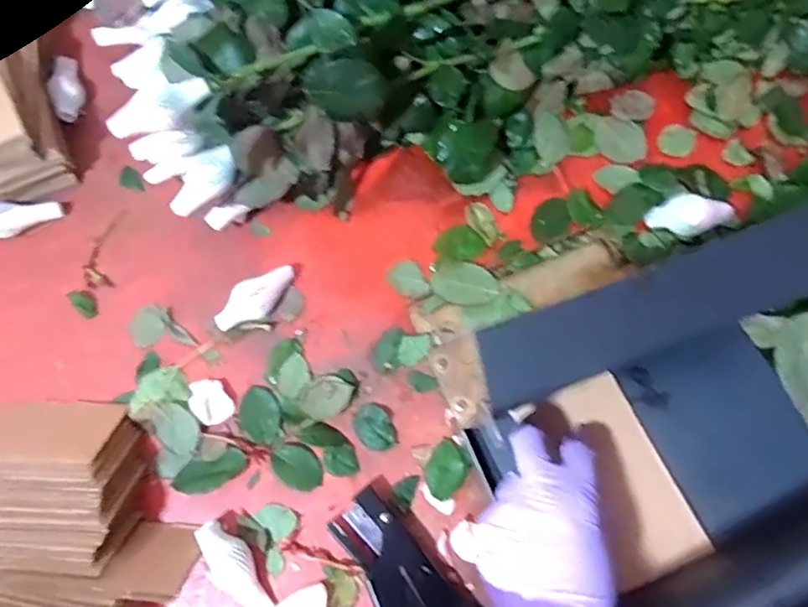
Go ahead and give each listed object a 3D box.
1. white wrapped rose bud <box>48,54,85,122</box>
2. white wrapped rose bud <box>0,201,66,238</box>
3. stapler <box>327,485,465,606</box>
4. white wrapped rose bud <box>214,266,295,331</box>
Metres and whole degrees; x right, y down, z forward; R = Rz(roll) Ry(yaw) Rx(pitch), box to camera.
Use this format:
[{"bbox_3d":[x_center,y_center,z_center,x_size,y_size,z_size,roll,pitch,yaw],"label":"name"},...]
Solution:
[{"bbox_3d":[-0.339,-0.218,0.598,0.024,0.022,0.080,-13,76,-4],"label":"white wrapped rose bud"},{"bbox_3d":[-0.366,-0.081,0.558,0.081,0.023,0.026,-14,76,-23],"label":"white wrapped rose bud"},{"bbox_3d":[-0.006,0.220,0.477,0.064,0.027,0.135,-33,78,-8],"label":"stapler"},{"bbox_3d":[-0.133,-0.004,0.535,0.078,0.035,0.032,-29,78,-7],"label":"white wrapped rose bud"}]

